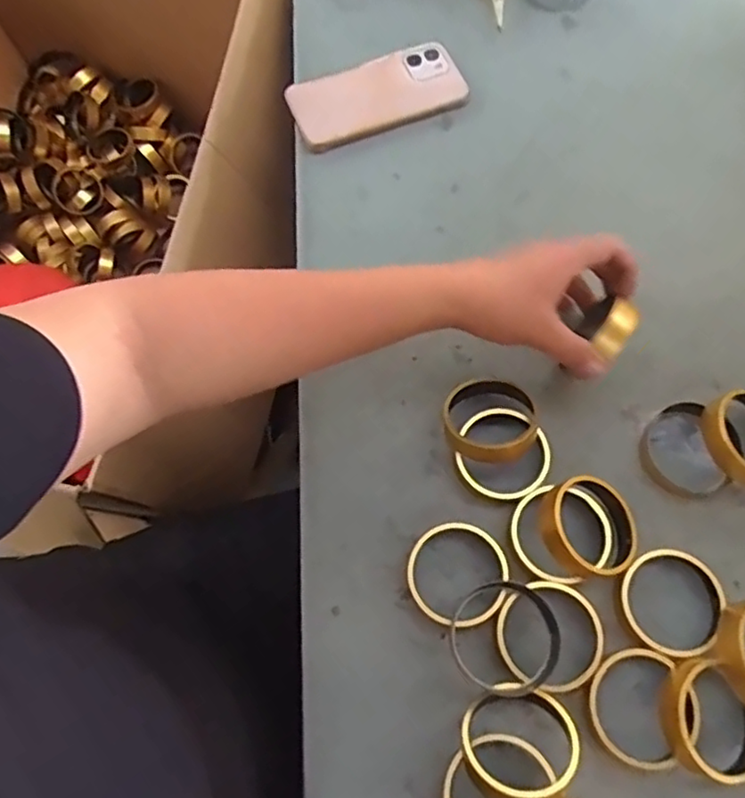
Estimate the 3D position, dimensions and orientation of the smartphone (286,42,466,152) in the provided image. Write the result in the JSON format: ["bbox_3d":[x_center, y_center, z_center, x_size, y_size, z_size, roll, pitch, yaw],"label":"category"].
[{"bbox_3d":[0.006,-0.293,0.610,0.169,0.012,0.081,-19,76,-11],"label":"smartphone"}]

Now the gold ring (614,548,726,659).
[{"bbox_3d":[0.204,0.139,0.436,0.068,0.024,0.069,0,68,0],"label":"gold ring"}]

